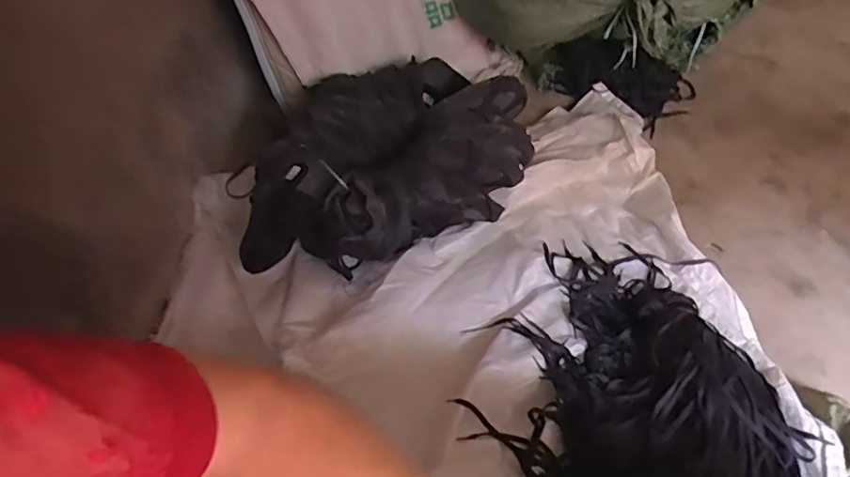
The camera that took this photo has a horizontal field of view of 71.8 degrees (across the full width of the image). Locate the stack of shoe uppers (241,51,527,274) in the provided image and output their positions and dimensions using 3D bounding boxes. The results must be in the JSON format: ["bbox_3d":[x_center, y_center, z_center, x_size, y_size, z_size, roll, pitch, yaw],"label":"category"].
[{"bbox_3d":[-0.078,-0.186,1.118,0.531,0.231,0.461,-15,48,-9],"label":"stack of shoe uppers"}]

